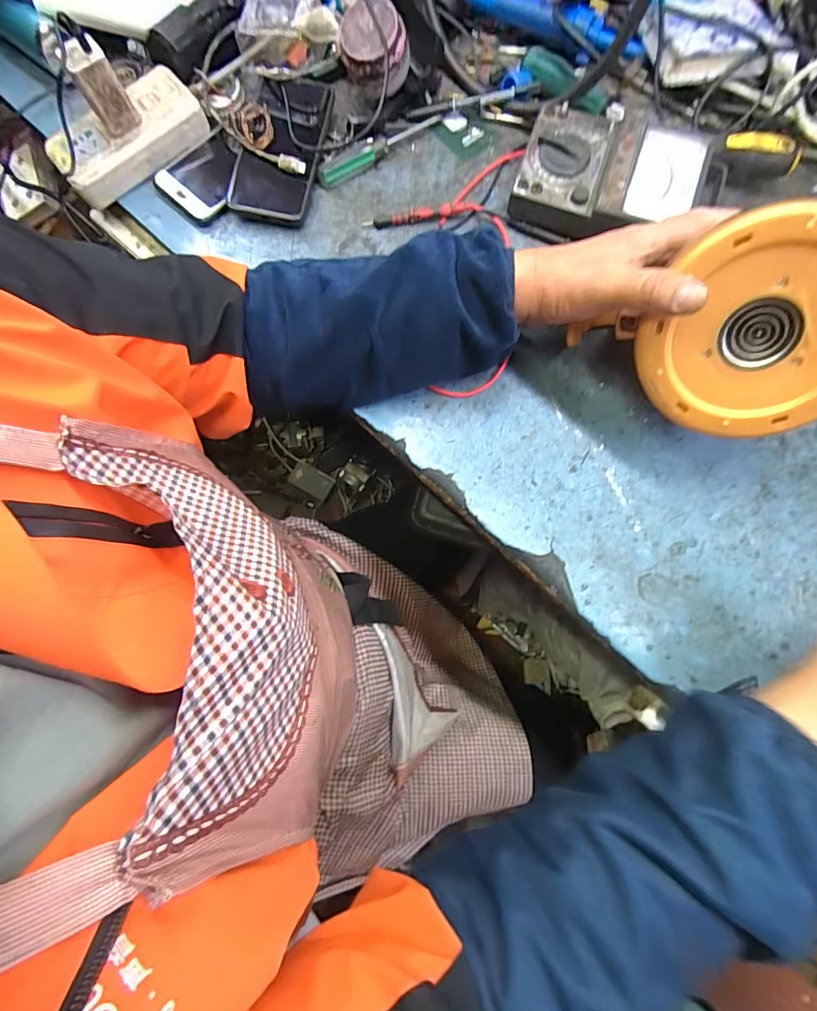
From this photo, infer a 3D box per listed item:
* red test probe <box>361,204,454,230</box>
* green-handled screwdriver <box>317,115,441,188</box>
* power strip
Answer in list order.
[{"bbox_3d":[0.000,-0.283,0.450,0.088,0.017,0.013,-2,76,1],"label":"red test probe"},{"bbox_3d":[-0.027,-0.367,0.466,0.143,0.018,0.018,-33,78,-6],"label":"green-handled screwdriver"},{"bbox_3d":[-0.278,-0.366,0.453,0.148,0.043,0.067,-39,79,-9],"label":"power strip"}]

